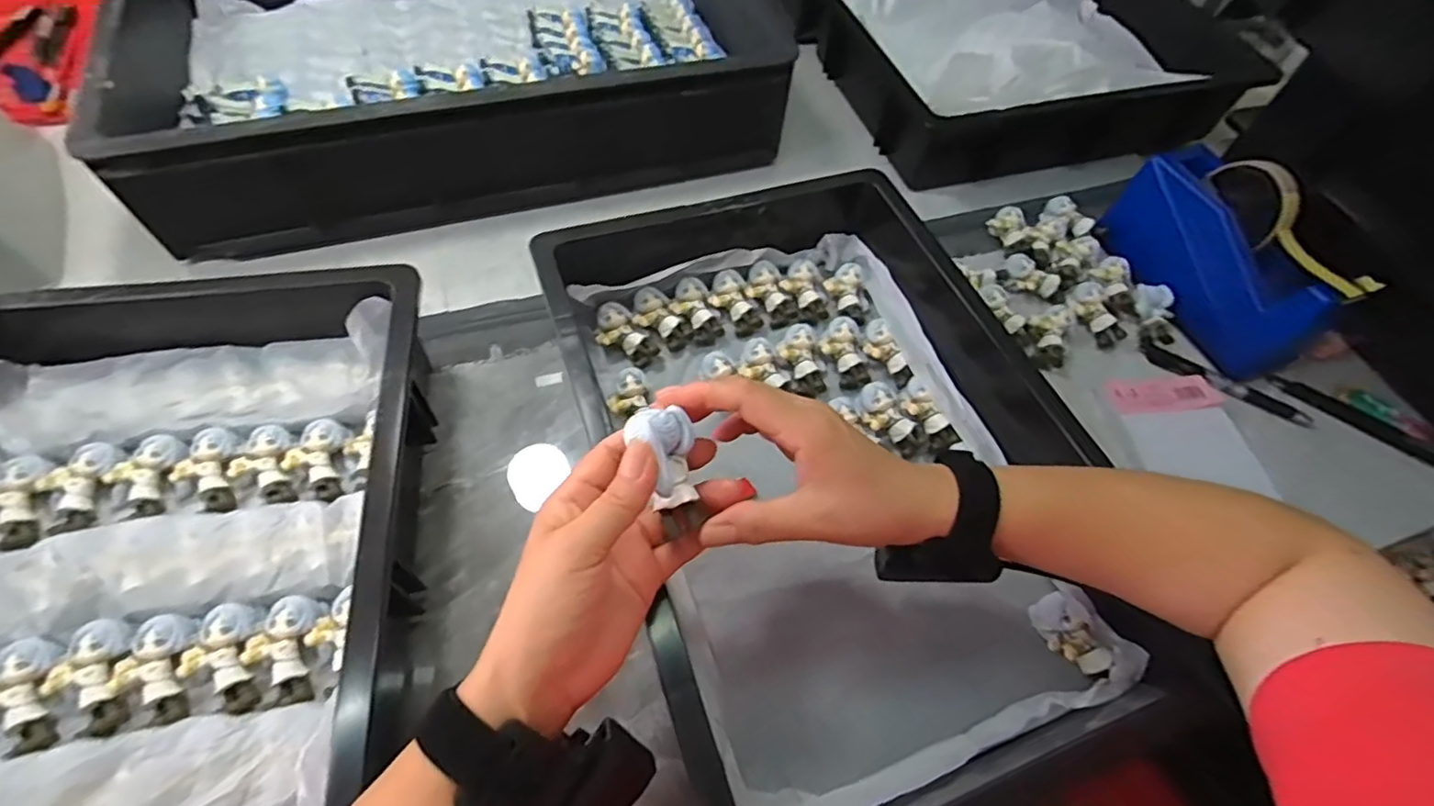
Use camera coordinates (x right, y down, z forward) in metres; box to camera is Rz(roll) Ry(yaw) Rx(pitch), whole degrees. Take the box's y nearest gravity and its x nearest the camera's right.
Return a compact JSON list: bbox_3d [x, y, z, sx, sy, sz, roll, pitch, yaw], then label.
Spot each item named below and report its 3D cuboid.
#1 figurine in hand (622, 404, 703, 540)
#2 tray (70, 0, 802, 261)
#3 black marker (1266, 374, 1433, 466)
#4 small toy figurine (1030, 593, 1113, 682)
[{"bbox_3d":[-0.021,0.033,0.296,0.029,0.021,0.061,-16,97,-14],"label":"figurine in hand"},{"bbox_3d":[-0.261,-0.378,0.637,0.558,0.118,0.407,-16,61,-14],"label":"tray"},{"bbox_3d":[0.490,0.011,0.471,0.113,0.015,0.014,40,63,18],"label":"black marker"},{"bbox_3d":[0.224,0.150,0.389,0.024,0.025,0.052,-24,63,-18],"label":"small toy figurine"}]

